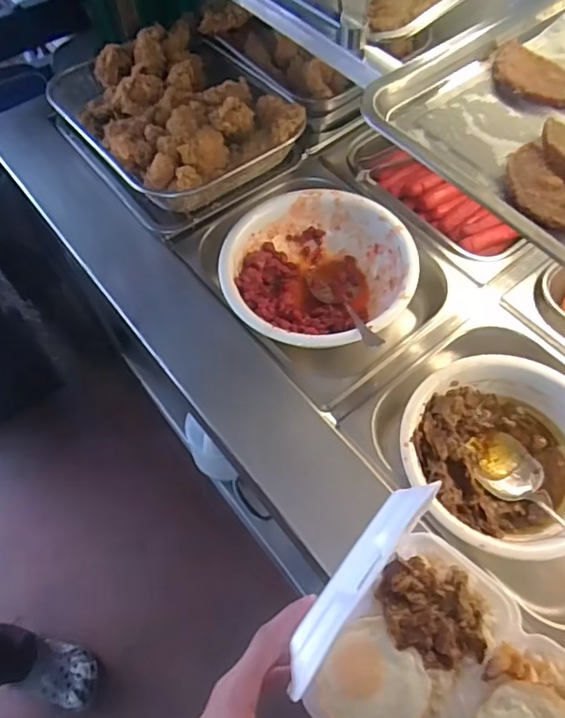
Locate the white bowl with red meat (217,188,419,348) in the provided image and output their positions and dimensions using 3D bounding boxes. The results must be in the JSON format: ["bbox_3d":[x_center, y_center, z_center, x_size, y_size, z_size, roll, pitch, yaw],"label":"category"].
[{"bbox_3d":[0.044,-0.110,0.739,0.239,0.072,0.235,-2,60,3],"label":"white bowl with red meat"}]

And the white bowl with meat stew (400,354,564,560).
[{"bbox_3d":[0.243,0.106,0.606,0.219,0.077,0.209,-2,60,2],"label":"white bowl with meat stew"}]

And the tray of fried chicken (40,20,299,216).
[{"bbox_3d":[-0.150,-0.362,0.811,0.280,0.085,0.326,-31,63,-14],"label":"tray of fried chicken"}]

